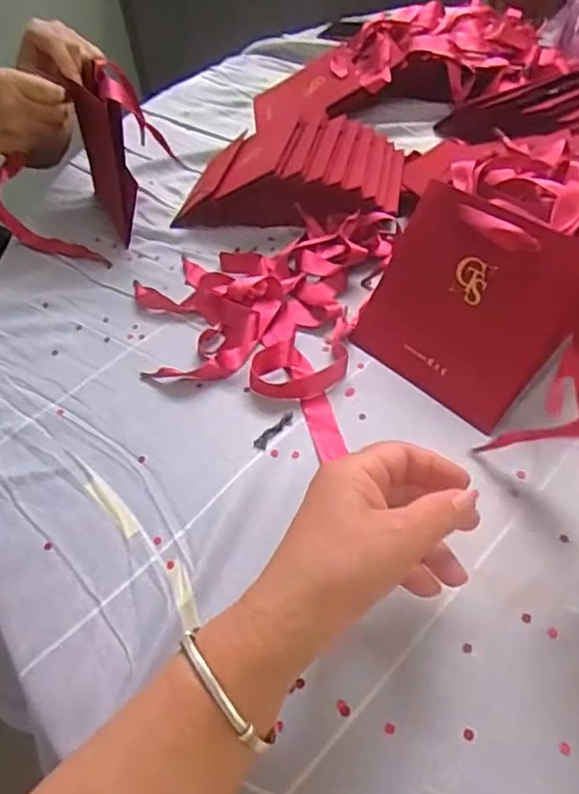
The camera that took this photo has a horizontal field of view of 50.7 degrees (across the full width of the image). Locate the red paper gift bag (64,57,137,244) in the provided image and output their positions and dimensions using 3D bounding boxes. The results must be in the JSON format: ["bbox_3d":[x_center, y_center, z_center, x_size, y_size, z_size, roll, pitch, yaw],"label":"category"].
[{"bbox_3d":[-0.188,-0.246,0.620,0.020,0.130,0.142,-19,48,-25],"label":"red paper gift bag"}]

